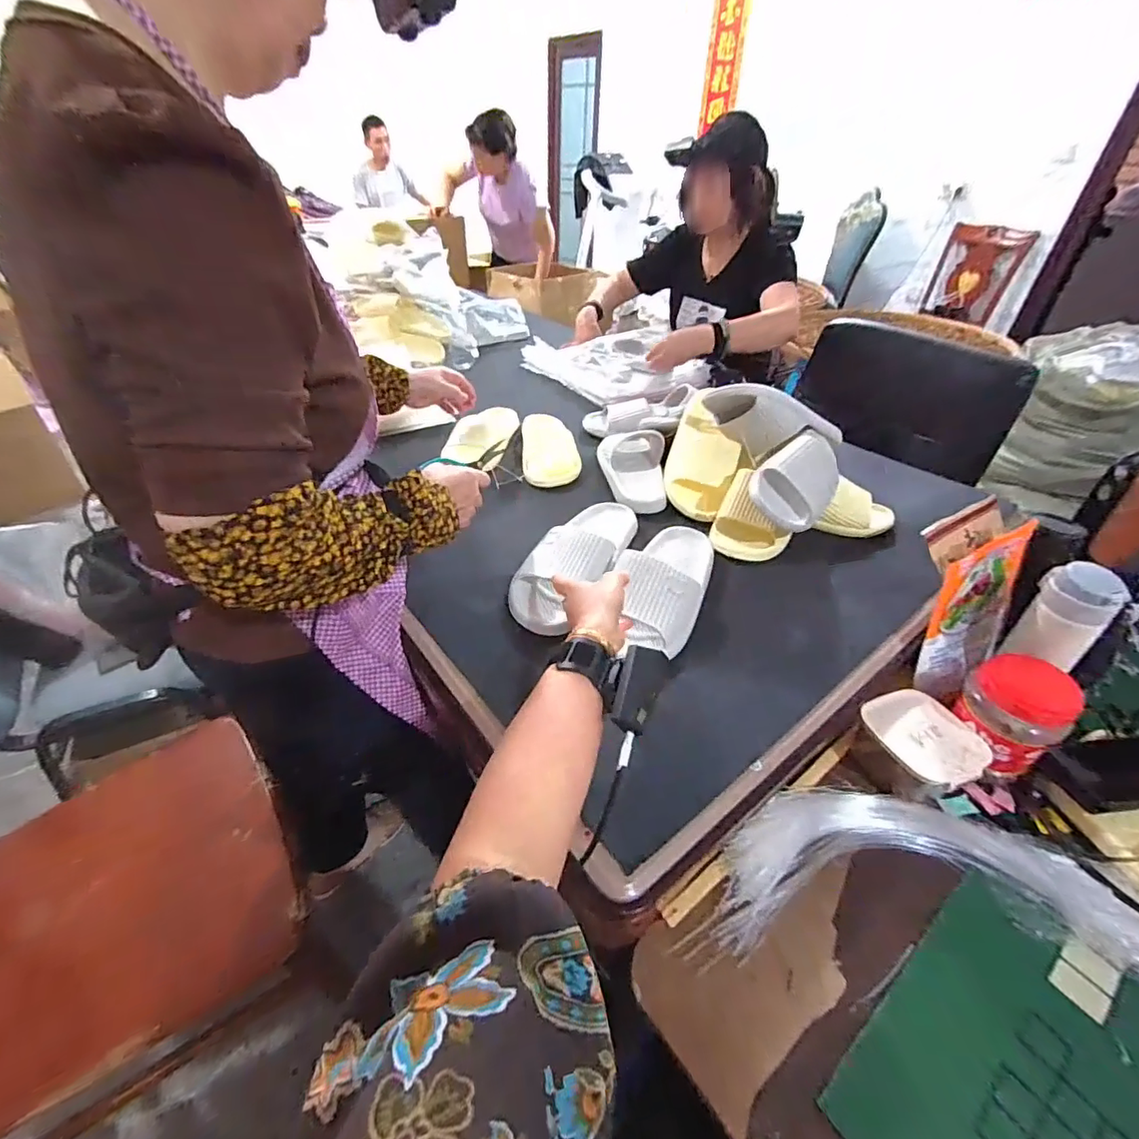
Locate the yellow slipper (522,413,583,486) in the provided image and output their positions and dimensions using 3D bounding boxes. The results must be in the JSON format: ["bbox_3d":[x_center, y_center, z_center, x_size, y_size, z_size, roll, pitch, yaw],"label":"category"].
[{"bbox_3d":[-0.037,-0.227,0.987,0.106,0.056,0.219,-2,39,-5],"label":"yellow slipper"}]

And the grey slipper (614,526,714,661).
[{"bbox_3d":[0.128,0.006,0.675,0.098,0.084,0.231,16,32,16],"label":"grey slipper"}]

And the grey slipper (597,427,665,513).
[{"bbox_3d":[0.115,-0.194,0.921,0.111,0.065,0.241,-2,39,-5],"label":"grey slipper"}]

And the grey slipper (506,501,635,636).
[{"bbox_3d":[0.013,-0.029,0.709,0.096,0.074,0.286,22,42,23],"label":"grey slipper"}]

